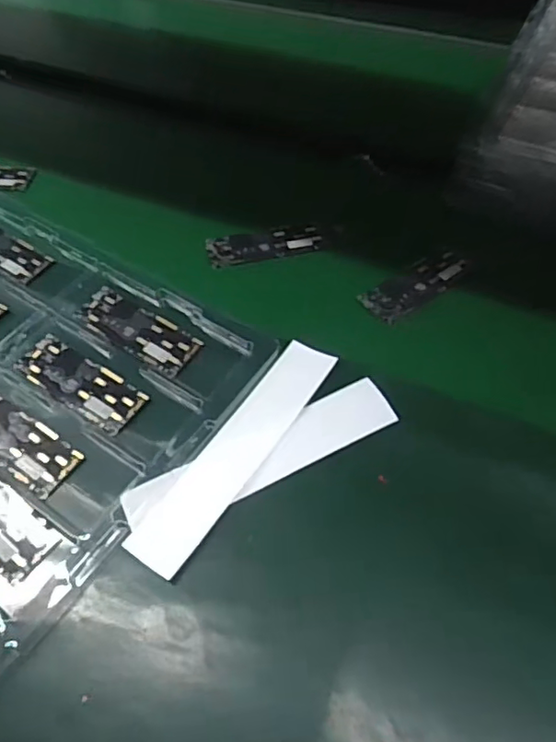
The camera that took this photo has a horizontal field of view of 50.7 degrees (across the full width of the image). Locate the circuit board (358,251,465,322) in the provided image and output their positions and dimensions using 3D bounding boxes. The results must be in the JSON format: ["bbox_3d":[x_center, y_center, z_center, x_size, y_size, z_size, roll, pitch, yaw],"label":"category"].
[{"bbox_3d":[0.137,-0.086,0.576,0.119,0.012,0.049,-34,60,-23],"label":"circuit board"}]

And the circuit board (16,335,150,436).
[{"bbox_3d":[-0.170,0.010,0.503,0.126,0.004,0.046,28,58,20],"label":"circuit board"}]

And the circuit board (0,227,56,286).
[{"bbox_3d":[-0.284,-0.126,0.603,0.125,0.006,0.042,29,58,21],"label":"circuit board"}]

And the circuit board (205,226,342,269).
[{"bbox_3d":[-0.005,-0.135,0.615,0.136,0.010,0.045,-11,53,-8],"label":"circuit board"}]

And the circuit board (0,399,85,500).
[{"bbox_3d":[-0.215,0.055,0.474,0.123,0.006,0.045,27,58,20],"label":"circuit board"}]

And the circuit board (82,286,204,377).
[{"bbox_3d":[-0.127,-0.037,0.532,0.123,0.004,0.048,27,58,20],"label":"circuit board"}]

